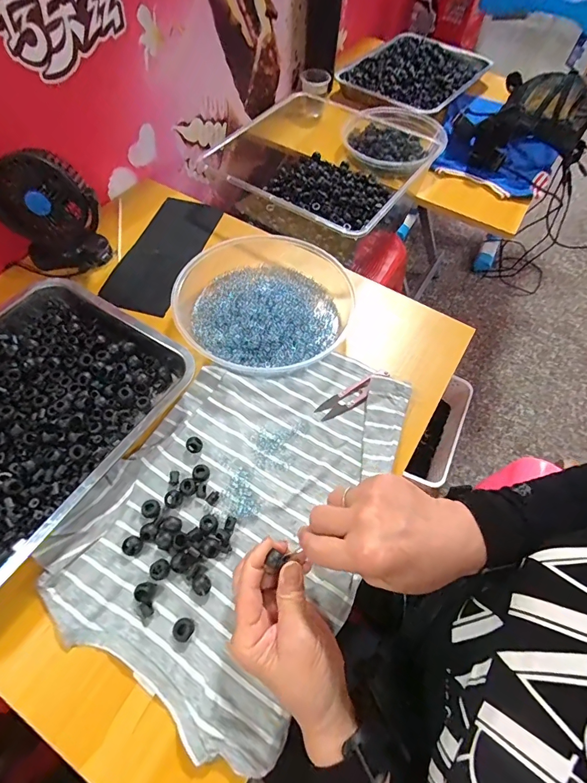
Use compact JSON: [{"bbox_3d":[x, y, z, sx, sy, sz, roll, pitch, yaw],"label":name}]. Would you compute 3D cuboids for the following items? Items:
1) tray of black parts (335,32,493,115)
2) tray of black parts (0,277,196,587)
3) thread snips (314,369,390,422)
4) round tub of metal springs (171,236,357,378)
[{"bbox_3d":[0.278,-0.753,0.923,0.260,0.040,0.335,34,63,17],"label":"tray of black parts"},{"bbox_3d":[-0.307,0.029,0.409,0.271,0.038,0.337,31,62,15],"label":"tray of black parts"},{"bbox_3d":[0.073,0.002,0.466,0.099,0.013,0.025,-28,64,-18],"label":"thread snips"},{"bbox_3d":[-0.042,-0.126,0.518,0.238,0.043,0.227,1,59,-2],"label":"round tub of metal springs"}]

